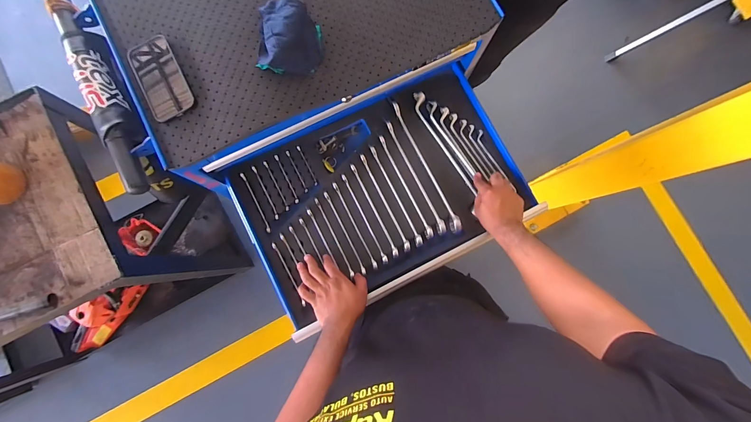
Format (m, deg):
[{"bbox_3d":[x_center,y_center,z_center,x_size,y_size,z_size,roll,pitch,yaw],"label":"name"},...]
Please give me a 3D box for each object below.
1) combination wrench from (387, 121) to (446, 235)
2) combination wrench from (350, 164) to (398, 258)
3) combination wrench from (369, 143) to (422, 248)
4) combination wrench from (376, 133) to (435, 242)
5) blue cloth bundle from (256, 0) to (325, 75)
[{"bbox_3d":[0.093,-0.076,0.713,0.019,0.026,0.273,-26,83,-5],"label":"combination wrench"},{"bbox_3d":[-0.001,-0.002,0.705,0.014,0.009,0.223,-25,83,-5],"label":"combination wrench"},{"bbox_3d":[0.046,-0.035,0.708,0.017,0.021,0.241,-25,83,-5],"label":"combination wrench"},{"bbox_3d":[0.068,-0.058,0.712,0.020,0.018,0.255,-25,83,-5],"label":"combination wrench"},{"bbox_3d":[-0.150,-0.314,0.565,0.105,0.055,0.148,-2,82,-2],"label":"blue cloth bundle"}]

